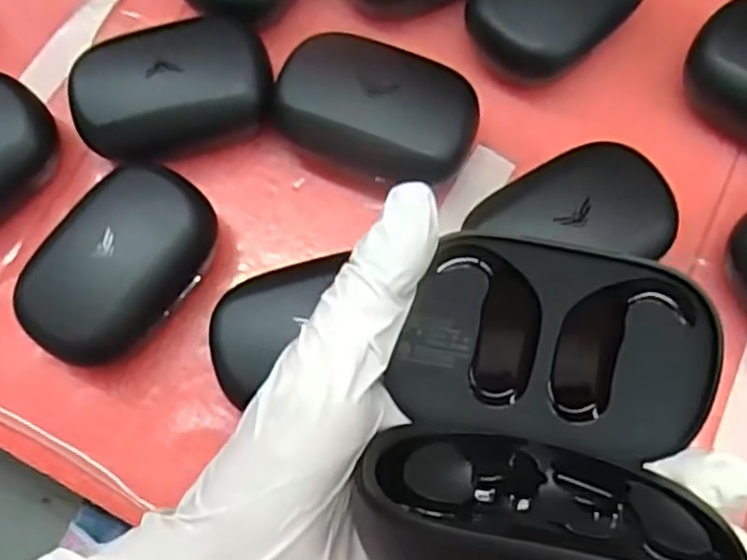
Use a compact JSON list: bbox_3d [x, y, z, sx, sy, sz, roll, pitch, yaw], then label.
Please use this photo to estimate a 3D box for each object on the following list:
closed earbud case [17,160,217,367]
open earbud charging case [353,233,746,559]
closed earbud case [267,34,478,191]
[{"bbox_3d":[-0.104,-0.006,0.300,0.057,0.035,0.085,38,78,11],"label":"closed earbud case"},{"bbox_3d":[0.045,0.033,0.177,0.079,0.050,0.091,12,76,5],"label":"open earbud charging case"},{"bbox_3d":[0.001,-0.069,0.313,0.082,0.037,0.051,18,75,6],"label":"closed earbud case"}]

